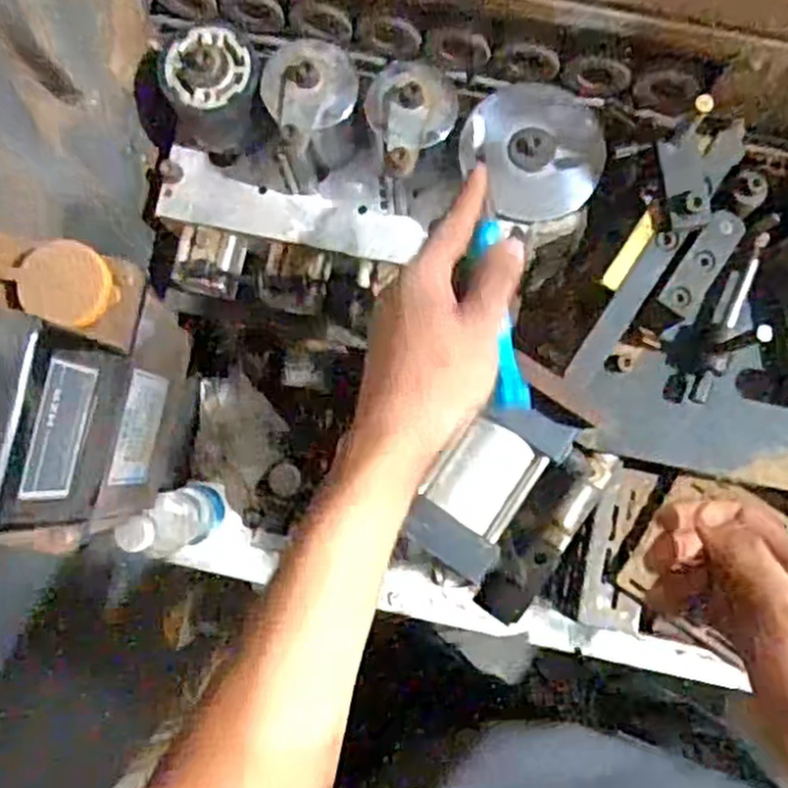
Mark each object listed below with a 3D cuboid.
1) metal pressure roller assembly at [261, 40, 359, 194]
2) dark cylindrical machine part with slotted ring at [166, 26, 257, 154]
[{"bbox_3d":[-0.055,-0.196,0.562,0.064,0.077,0.086,-7,84,1],"label":"metal pressure roller assembly"},{"bbox_3d":[-0.130,-0.215,0.570,0.068,0.070,0.067,0,85,1],"label":"dark cylindrical machine part with slotted ring"}]

